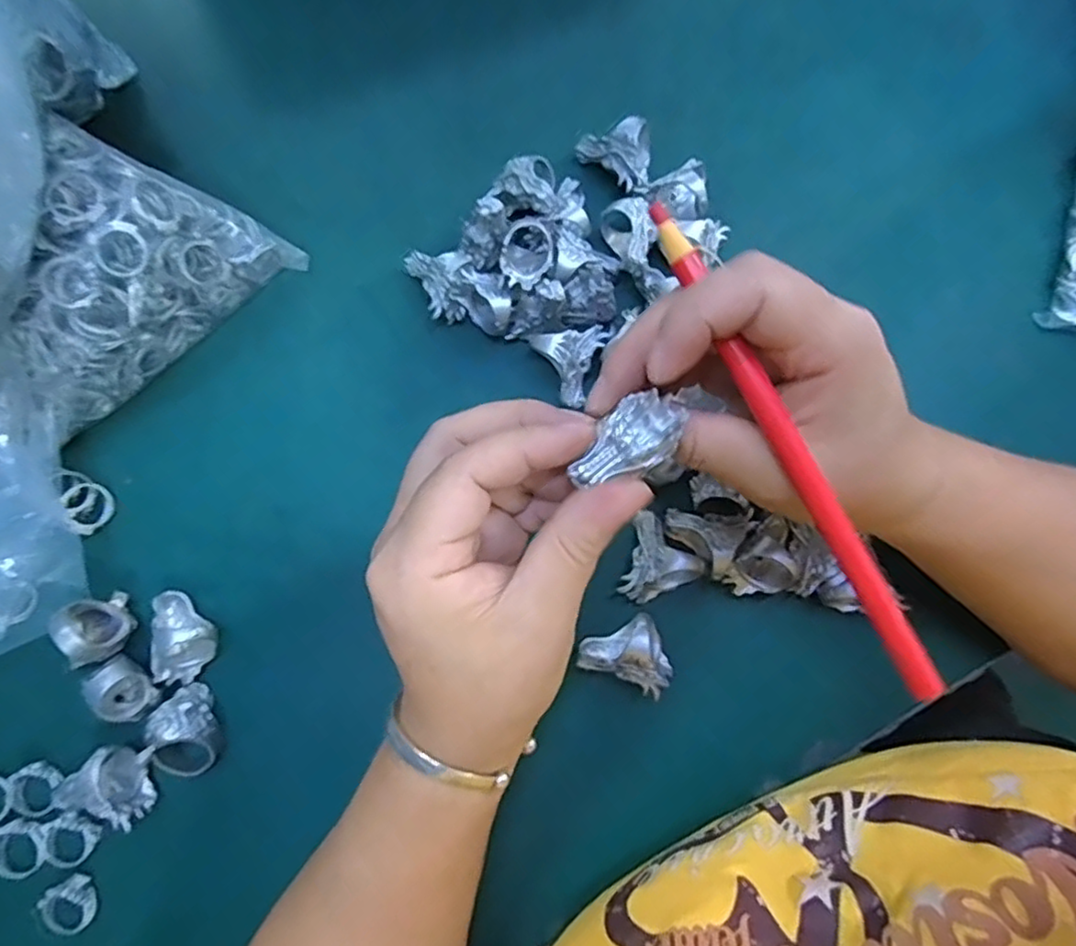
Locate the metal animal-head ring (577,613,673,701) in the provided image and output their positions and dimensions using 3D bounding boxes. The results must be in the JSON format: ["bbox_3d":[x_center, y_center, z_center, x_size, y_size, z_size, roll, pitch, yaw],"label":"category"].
[{"bbox_3d":[0.040,0.082,0.283,0.036,0.026,0.033,0,79,1],"label":"metal animal-head ring"}]

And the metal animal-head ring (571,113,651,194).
[{"bbox_3d":[0.038,-0.161,0.337,0.039,0.027,0.032,10,80,2],"label":"metal animal-head ring"}]

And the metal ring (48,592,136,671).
[{"bbox_3d":[-0.193,0.068,0.287,0.019,0.035,0.028,-12,79,-2],"label":"metal ring"}]

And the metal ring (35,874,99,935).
[{"bbox_3d":[-0.198,0.184,0.278,0.018,0.008,0.021,-27,80,-4],"label":"metal ring"}]

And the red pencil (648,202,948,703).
[{"bbox_3d":[0.078,-0.007,0.201,0.009,0.005,0.169,-29,89,-5],"label":"red pencil"}]

